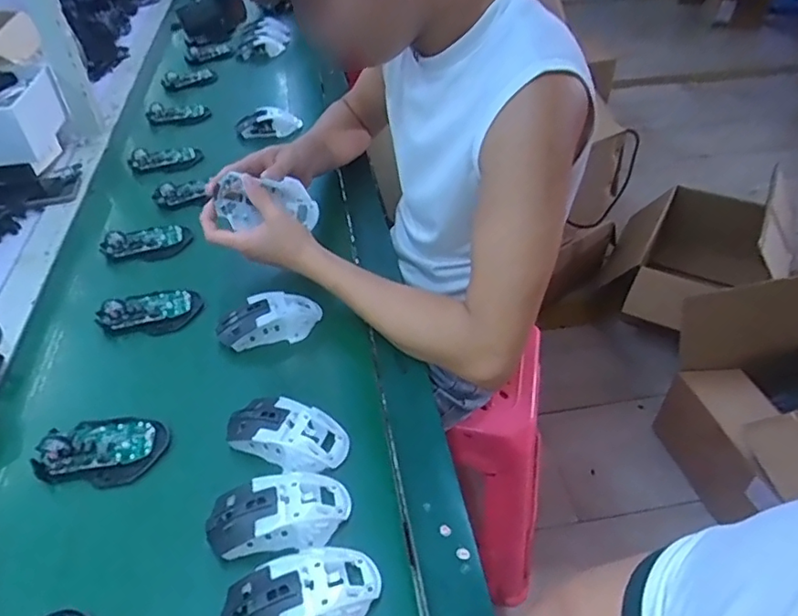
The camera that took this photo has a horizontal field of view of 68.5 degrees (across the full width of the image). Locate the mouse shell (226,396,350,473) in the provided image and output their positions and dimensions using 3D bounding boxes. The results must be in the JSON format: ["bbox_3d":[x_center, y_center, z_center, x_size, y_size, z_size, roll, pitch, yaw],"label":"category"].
[{"bbox_3d":[-0.107,0.119,0.561,0.118,0.037,0.064,17,45,20],"label":"mouse shell"}]

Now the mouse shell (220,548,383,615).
[{"bbox_3d":[-0.074,0.219,0.445,0.121,0.036,0.064,-9,43,-8],"label":"mouse shell"}]

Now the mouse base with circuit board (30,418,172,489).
[{"bbox_3d":[-0.285,0.135,0.567,0.116,0.026,0.070,-2,42,0],"label":"mouse base with circuit board"}]

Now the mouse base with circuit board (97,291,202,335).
[{"bbox_3d":[-0.305,0.003,0.714,0.117,0.028,0.065,-6,42,-5],"label":"mouse base with circuit board"}]

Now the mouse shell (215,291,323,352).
[{"bbox_3d":[-0.151,0.010,0.682,0.120,0.036,0.066,-10,43,-9],"label":"mouse shell"}]

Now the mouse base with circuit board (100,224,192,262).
[{"bbox_3d":[-0.354,-0.095,0.821,0.114,0.030,0.061,-11,43,-10],"label":"mouse base with circuit board"}]

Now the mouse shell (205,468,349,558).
[{"bbox_3d":[-0.103,0.172,0.500,0.117,0.036,0.060,-6,42,-4],"label":"mouse shell"}]

